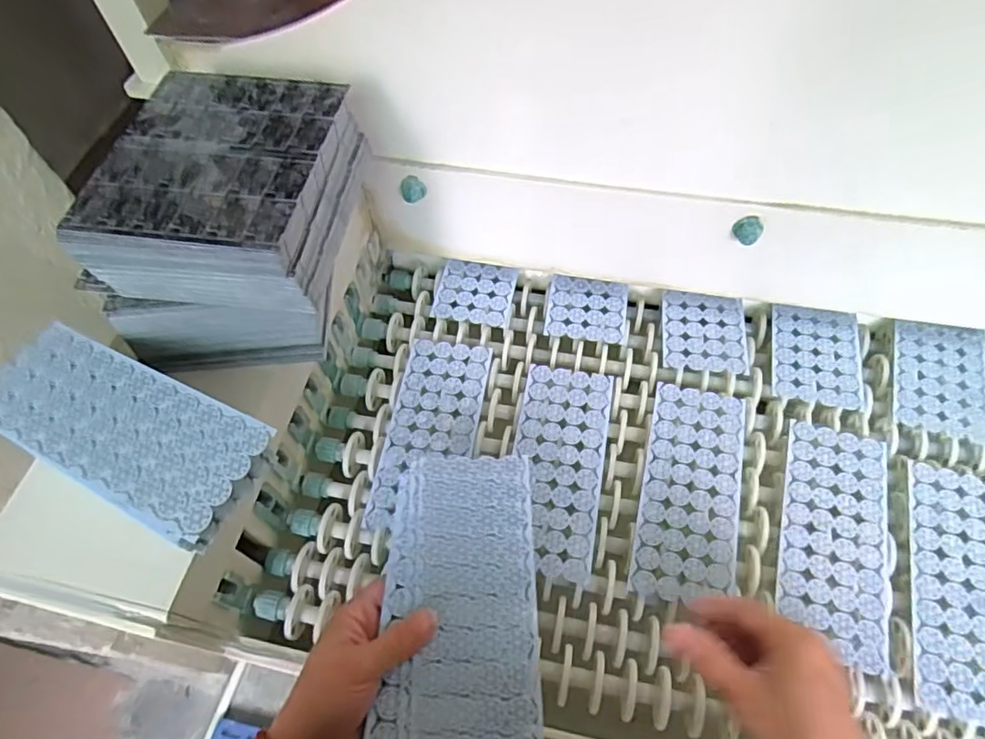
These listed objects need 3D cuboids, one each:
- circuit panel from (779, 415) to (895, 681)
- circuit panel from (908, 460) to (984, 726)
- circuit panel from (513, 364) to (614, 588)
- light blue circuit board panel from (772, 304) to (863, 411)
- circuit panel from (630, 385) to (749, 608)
[{"bbox_3d":[0.281,0.134,0.489,0.083,0.004,0.191,13,60,10],"label":"circuit panel"},{"bbox_3d":[0.373,0.170,0.468,0.085,0.012,0.193,14,60,11],"label":"circuit panel"},{"bbox_3d":[0.058,0.083,0.531,0.079,0.004,0.194,8,59,8],"label":"circuit panel"},{"bbox_3d":[0.315,-0.015,0.583,0.079,0.009,0.109,11,59,10],"label":"light blue circuit board panel"},{"bbox_3d":[0.171,0.100,0.512,0.081,0.004,0.193,12,60,10],"label":"circuit panel"}]

